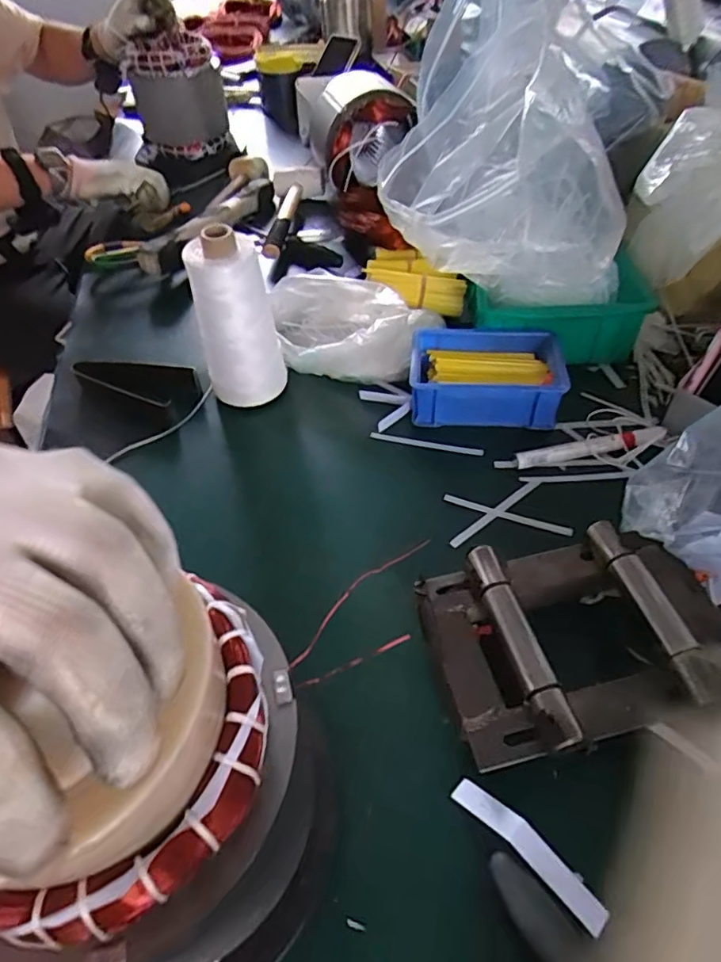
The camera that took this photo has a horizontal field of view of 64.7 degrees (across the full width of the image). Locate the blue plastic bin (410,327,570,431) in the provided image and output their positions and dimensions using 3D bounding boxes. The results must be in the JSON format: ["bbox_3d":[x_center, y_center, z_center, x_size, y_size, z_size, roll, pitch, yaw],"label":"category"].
[{"bbox_3d":[0.125,-0.102,0.571,0.149,0.052,0.094,5,49,11],"label":"blue plastic bin"}]

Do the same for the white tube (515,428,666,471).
[{"bbox_3d":[0.211,-0.029,0.524,0.135,0.014,0.018,-12,48,-4],"label":"white tube"}]

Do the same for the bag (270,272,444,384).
[{"bbox_3d":[-0.016,-0.172,0.632,0.193,0.064,0.135,10,51,15],"label":"bag"}]

